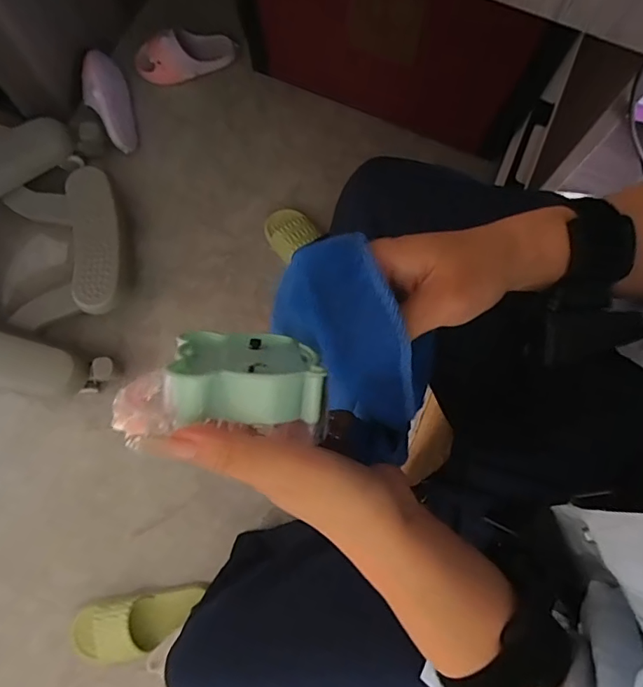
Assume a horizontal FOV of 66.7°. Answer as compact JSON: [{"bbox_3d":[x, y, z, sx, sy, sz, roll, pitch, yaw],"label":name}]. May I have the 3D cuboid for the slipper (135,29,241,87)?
[{"bbox_3d":[-0.308,-0.661,1.105,0.223,0.095,0.080,-21,78,-6],"label":"slipper"}]

